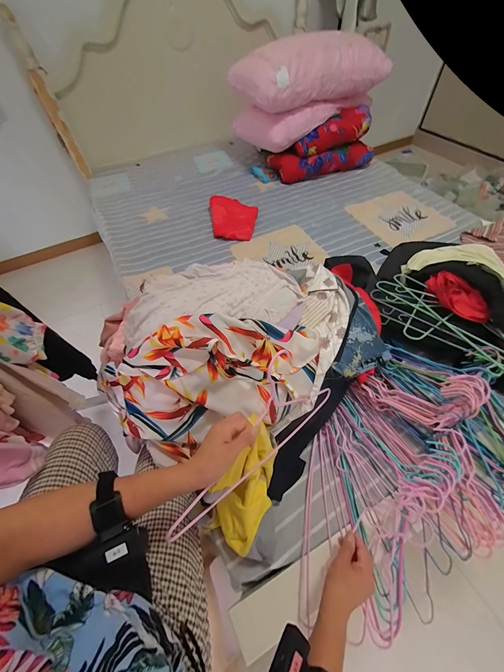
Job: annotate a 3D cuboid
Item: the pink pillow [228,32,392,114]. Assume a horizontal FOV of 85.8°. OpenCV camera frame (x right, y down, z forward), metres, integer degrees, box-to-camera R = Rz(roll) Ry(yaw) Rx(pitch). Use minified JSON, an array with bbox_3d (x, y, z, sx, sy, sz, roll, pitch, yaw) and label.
[{"bbox_3d":[0.272,-1.233,1.252,0.659,0.198,0.343,-23,56,-12],"label":"pink pillow"}]

